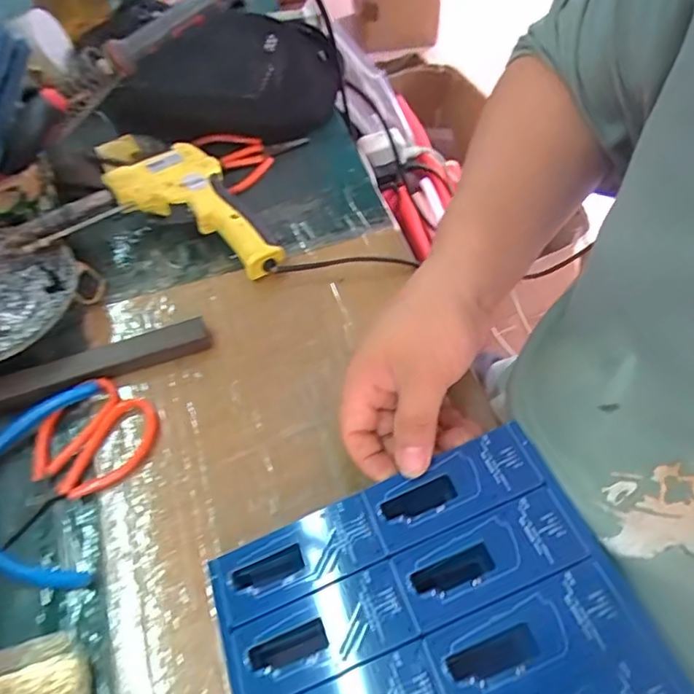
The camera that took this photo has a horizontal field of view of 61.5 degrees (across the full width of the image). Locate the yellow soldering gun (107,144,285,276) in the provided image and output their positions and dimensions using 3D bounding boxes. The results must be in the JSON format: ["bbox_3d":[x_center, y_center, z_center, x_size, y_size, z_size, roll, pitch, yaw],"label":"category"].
[{"bbox_3d":[-0.114,-0.111,0.480,0.151,0.031,0.083,39,65,11],"label":"yellow soldering gun"}]

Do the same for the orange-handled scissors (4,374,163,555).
[{"bbox_3d":[-0.180,0.071,0.383,0.112,0.012,0.066,-39,63,-21],"label":"orange-handled scissors"}]

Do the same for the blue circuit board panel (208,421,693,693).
[{"bbox_3d":[0.036,0.138,0.279,0.189,0.004,0.158,-24,50,-1],"label":"blue circuit board panel"}]

